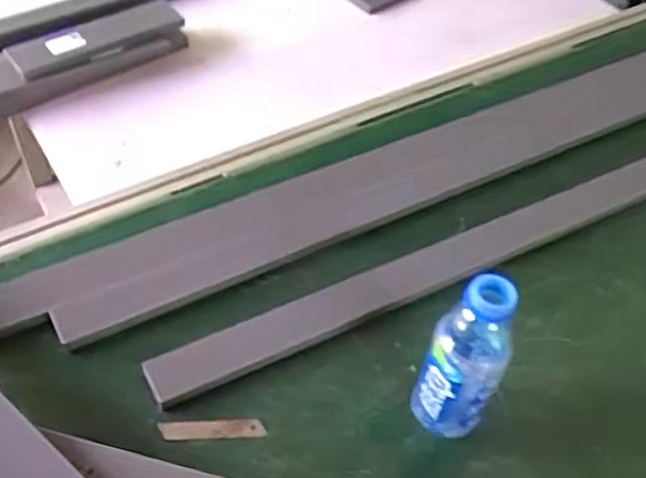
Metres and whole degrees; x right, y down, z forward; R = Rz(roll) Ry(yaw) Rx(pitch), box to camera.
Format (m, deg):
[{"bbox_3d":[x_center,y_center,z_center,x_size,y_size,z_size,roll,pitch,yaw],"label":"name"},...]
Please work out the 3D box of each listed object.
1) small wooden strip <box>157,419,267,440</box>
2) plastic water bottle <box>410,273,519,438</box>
[{"bbox_3d":[-0.111,0.191,0.703,0.102,0.004,0.018,0,59,-8],"label":"small wooden strip"},{"bbox_3d":[0.132,0.114,0.655,0.072,0.202,0.065,25,50,16],"label":"plastic water bottle"}]

